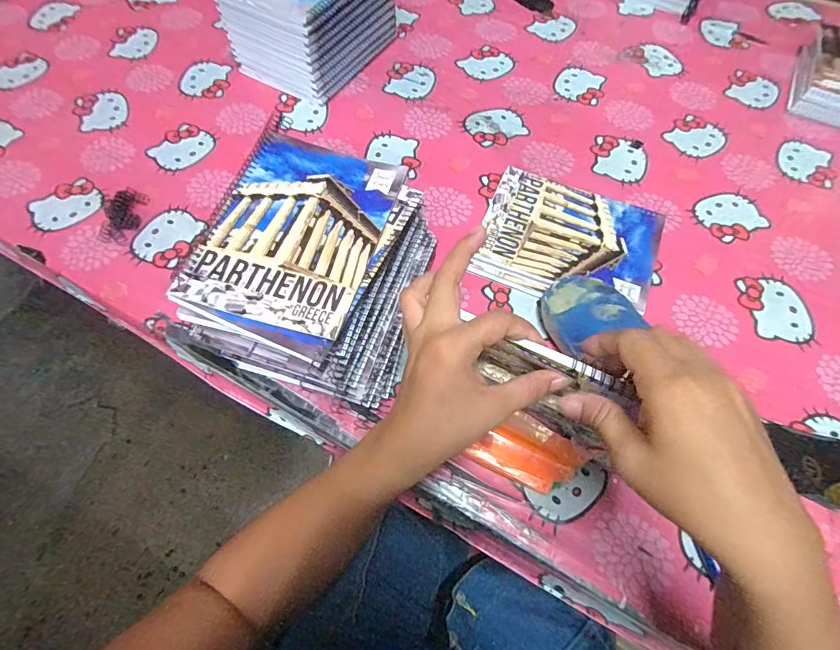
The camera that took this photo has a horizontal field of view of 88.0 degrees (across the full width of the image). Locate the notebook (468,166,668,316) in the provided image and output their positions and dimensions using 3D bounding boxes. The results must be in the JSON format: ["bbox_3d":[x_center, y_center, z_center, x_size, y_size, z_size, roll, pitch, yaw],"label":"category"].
[{"bbox_3d":[0.172,-0.098,0.503,0.197,0.014,0.160,21,66,10],"label":"notebook"}]

